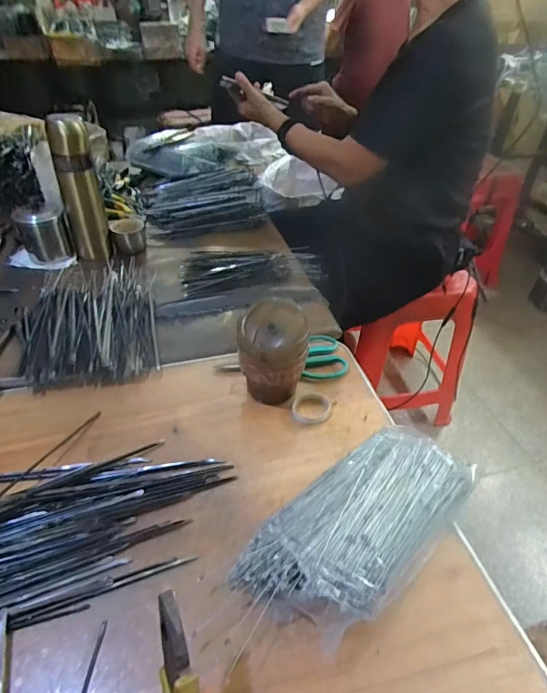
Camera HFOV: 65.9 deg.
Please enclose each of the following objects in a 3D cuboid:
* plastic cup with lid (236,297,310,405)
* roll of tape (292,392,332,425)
[{"bbox_3d":[-0.001,0.013,0.529,0.082,0.111,0.091,2,41,-1],"label":"plastic cup with lid"},{"bbox_3d":[0.049,0.078,0.537,0.046,0.007,0.051,13,42,13],"label":"roll of tape"}]

